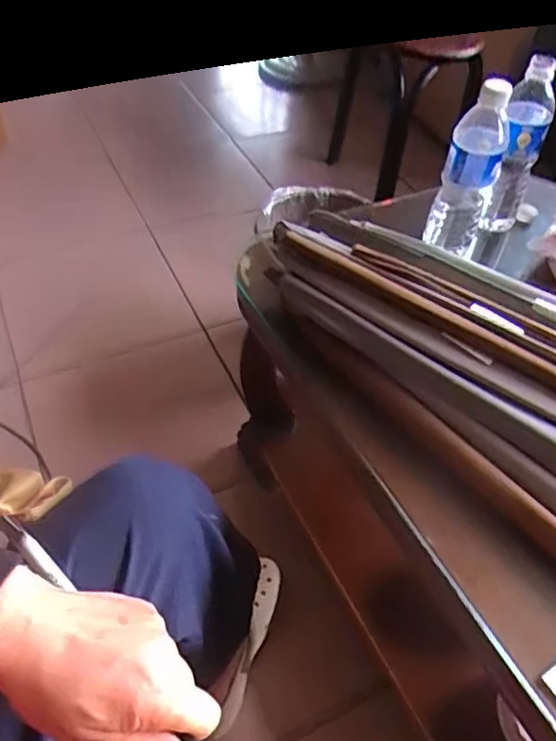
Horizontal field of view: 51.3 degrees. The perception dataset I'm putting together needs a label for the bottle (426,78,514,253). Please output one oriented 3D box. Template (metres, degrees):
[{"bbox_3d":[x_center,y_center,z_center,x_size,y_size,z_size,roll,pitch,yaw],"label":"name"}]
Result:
[{"bbox_3d":[0.239,-0.250,0.717,0.065,0.209,0.061,16,49,12],"label":"bottle"}]

